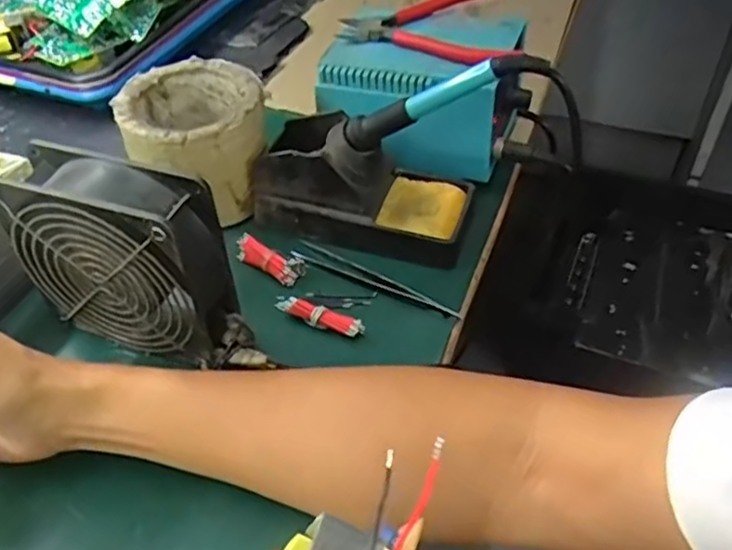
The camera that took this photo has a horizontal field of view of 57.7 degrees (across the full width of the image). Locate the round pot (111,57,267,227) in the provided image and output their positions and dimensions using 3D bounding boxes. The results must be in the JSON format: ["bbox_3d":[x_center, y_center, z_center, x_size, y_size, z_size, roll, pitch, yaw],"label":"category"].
[{"bbox_3d":[-0.121,-0.097,0.489,0.096,0.083,0.096,-2,46,2],"label":"round pot"}]

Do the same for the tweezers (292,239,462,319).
[{"bbox_3d":[0.007,0.000,0.444,0.126,0.006,0.017,21,51,22],"label":"tweezers"}]

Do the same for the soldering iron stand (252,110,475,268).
[{"bbox_3d":[-0.002,-0.067,0.468,0.146,0.065,0.072,12,48,15],"label":"soldering iron stand"}]

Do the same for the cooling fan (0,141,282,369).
[{"bbox_3d":[-0.133,-0.006,0.381,0.130,0.119,0.042,14,49,16],"label":"cooling fan"}]

